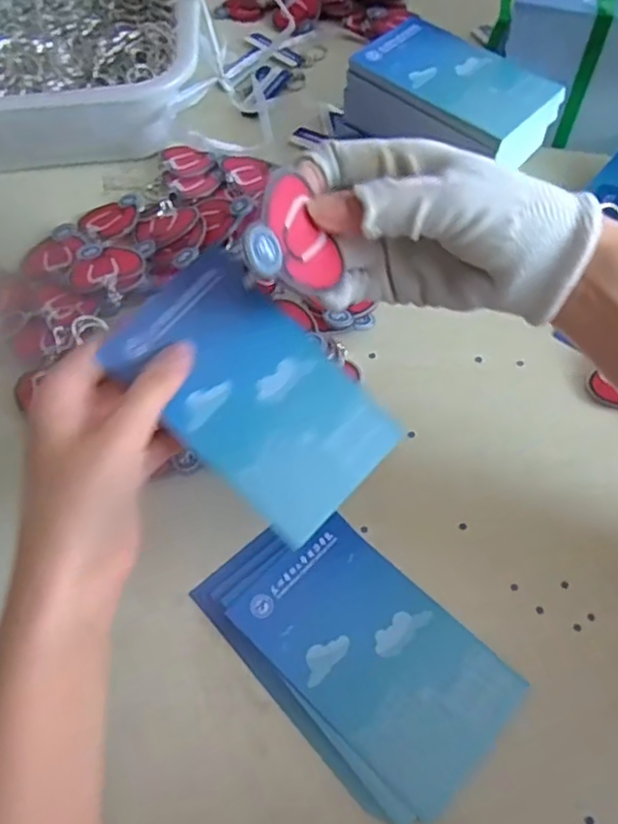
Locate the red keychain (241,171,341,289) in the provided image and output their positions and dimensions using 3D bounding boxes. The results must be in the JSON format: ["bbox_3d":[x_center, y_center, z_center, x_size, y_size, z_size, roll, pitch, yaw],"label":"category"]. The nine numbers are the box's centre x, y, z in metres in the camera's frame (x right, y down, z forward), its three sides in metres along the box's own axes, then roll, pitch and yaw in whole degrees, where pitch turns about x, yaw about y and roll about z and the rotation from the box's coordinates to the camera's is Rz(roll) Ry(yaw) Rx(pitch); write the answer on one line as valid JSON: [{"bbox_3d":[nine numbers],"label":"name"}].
[{"bbox_3d":[-0.004,-0.066,0.271,0.004,0.048,0.046,-7,49,41],"label":"red keychain"}]

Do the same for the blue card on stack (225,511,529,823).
[{"bbox_3d":[0.034,0.118,0.329,0.130,0.008,0.080,39,67,23],"label":"blue card on stack"}]

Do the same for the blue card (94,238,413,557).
[{"bbox_3d":[-0.025,-0.008,0.323,0.133,0.007,0.078,45,80,-5],"label":"blue card"}]

